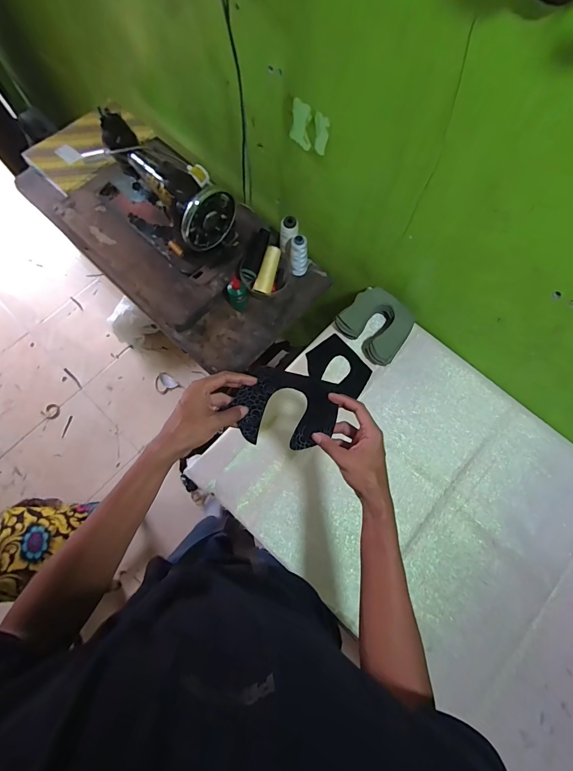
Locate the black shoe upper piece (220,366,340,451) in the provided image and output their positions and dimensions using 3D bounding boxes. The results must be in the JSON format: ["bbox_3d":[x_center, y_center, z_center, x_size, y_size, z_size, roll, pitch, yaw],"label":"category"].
[{"bbox_3d":[-0.003,0.033,0.530,0.151,0.028,0.105,8,73,4],"label":"black shoe upper piece"}]

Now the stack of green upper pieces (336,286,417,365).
[{"bbox_3d":[0.208,-0.138,0.836,0.148,0.072,0.137,39,77,12],"label":"stack of green upper pieces"}]

